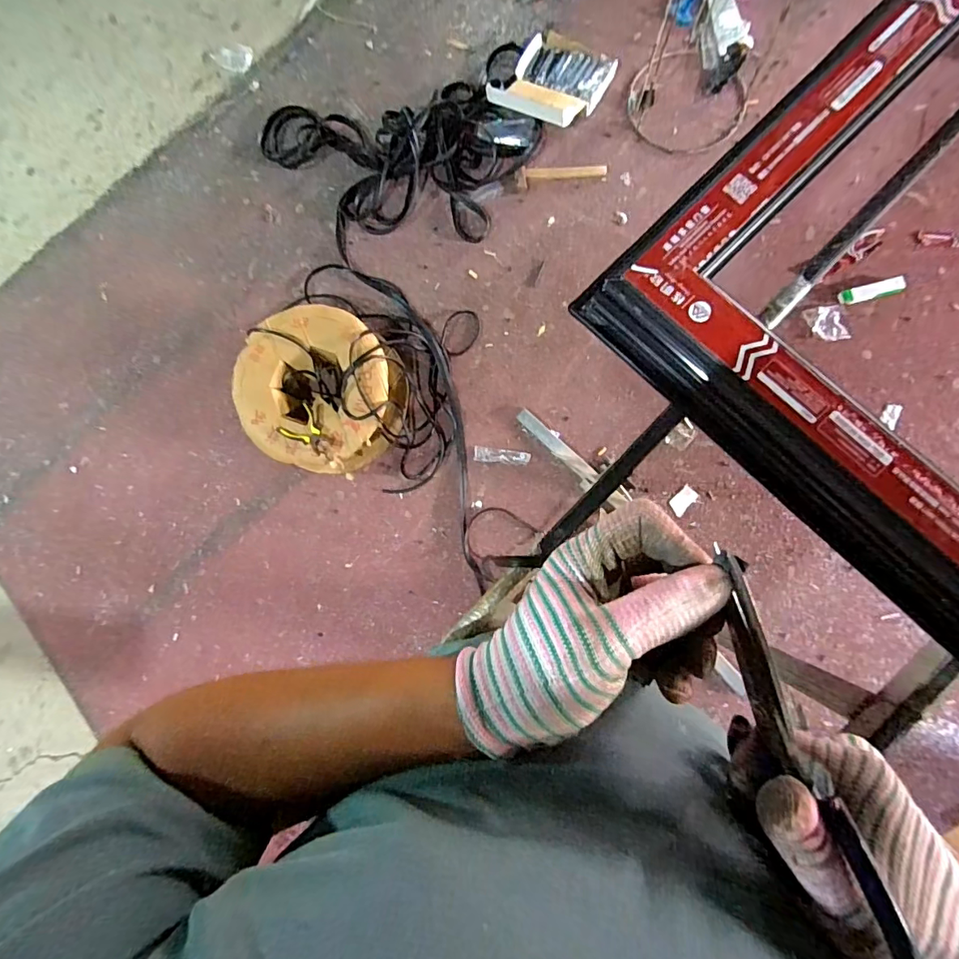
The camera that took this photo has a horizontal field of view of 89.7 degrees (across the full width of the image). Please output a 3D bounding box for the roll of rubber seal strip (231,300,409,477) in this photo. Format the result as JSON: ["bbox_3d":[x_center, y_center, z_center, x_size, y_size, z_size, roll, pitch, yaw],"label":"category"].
[{"bbox_3d":[-0.481,-0.266,1.459,0.483,0.178,0.442,-1,83,6],"label":"roll of rubber seal strip"}]

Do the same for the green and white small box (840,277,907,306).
[{"bbox_3d":[1.160,-0.553,1.413,0.178,0.026,0.048,-12,82,3],"label":"green and white small box"}]

